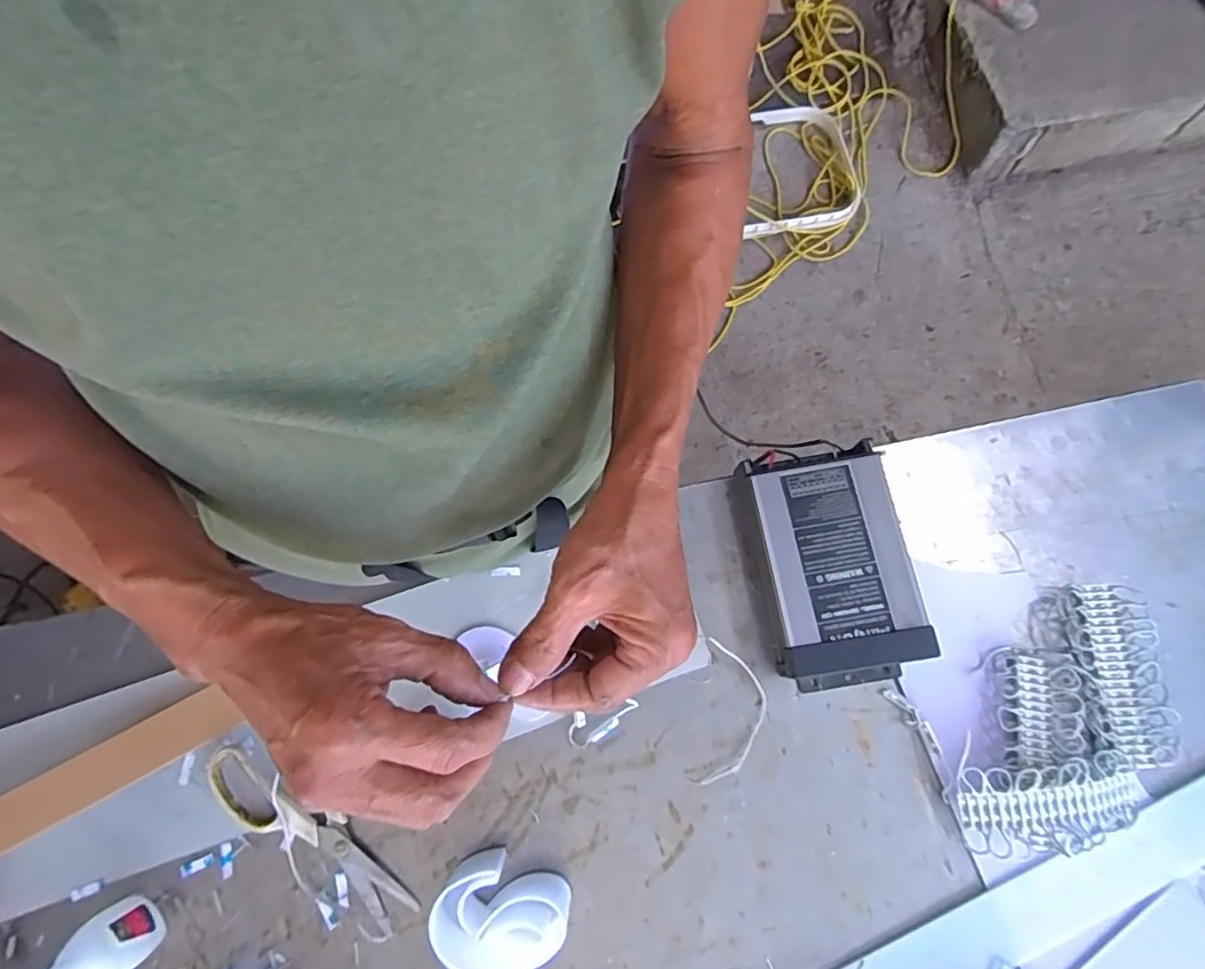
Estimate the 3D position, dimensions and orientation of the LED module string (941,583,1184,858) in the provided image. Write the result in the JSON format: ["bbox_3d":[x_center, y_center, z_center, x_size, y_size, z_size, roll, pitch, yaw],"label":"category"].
[{"bbox_3d":[0.362,0.190,0.468,0.220,0.030,0.139,-30,78,-8],"label":"LED module string"}]

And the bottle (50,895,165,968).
[{"bbox_3d":[-0.347,0.316,0.392,0.035,0.119,0.043,-28,78,-7],"label":"bottle"}]

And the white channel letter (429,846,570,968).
[{"bbox_3d":[-0.074,0.309,0.430,0.086,0.046,0.068,28,78,6],"label":"white channel letter"}]

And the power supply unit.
[{"bbox_3d":[0.185,0.067,0.487,0.107,0.052,0.185,-9,76,-3],"label":"power supply unit"}]

